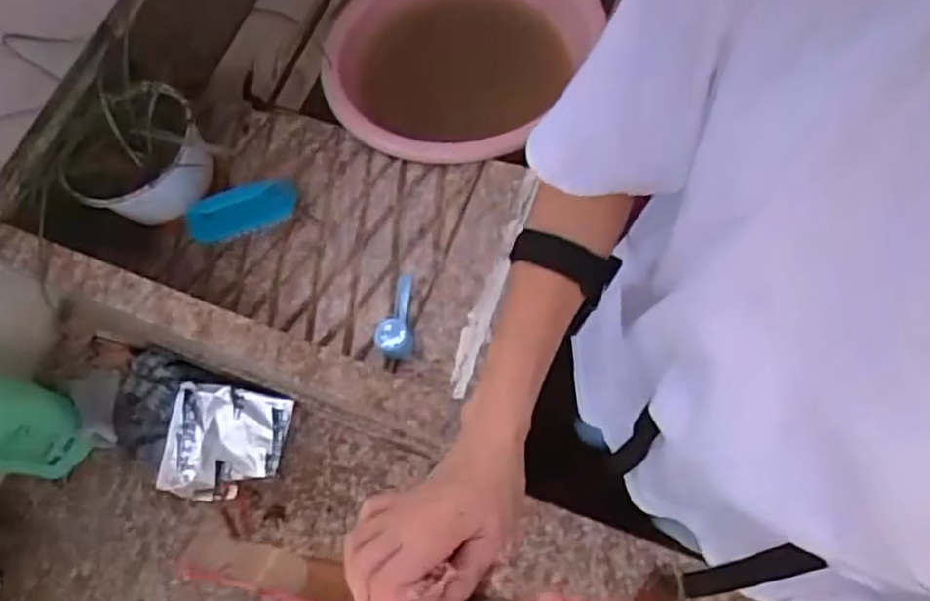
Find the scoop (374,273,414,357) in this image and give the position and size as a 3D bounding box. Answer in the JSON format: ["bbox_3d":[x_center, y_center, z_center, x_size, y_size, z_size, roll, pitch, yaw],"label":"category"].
[{"bbox_3d":[-0.070,0.011,0.728,0.039,0.027,0.093,2,55,3],"label":"scoop"}]

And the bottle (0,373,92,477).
[{"bbox_3d":[-0.507,0.135,0.782,0.074,0.269,0.090,42,77,16],"label":"bottle"}]

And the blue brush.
[{"bbox_3d":[-0.248,-0.098,0.789,0.121,0.051,0.032,-21,70,-5],"label":"blue brush"}]

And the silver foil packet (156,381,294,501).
[{"bbox_3d":[-0.299,0.178,0.879,0.143,0.022,0.143,10,93,1],"label":"silver foil packet"}]

